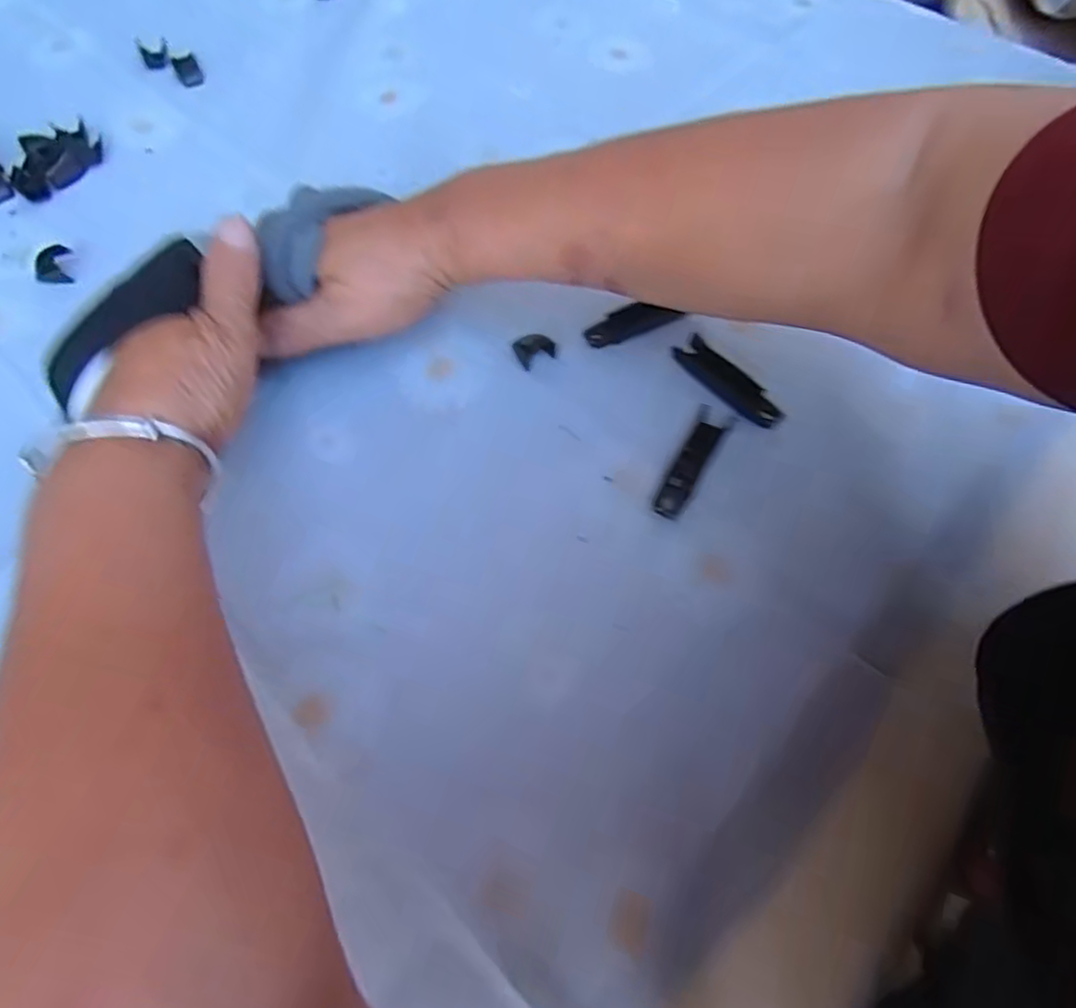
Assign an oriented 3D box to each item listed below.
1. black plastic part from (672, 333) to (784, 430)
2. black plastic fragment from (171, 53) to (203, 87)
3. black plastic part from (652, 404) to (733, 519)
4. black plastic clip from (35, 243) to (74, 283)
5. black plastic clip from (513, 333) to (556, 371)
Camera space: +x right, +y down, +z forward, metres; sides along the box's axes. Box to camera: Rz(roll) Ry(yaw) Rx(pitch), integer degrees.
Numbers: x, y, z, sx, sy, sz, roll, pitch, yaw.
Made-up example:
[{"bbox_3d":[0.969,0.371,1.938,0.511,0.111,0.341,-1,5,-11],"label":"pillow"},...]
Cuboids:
[{"bbox_3d":[0.098,-0.062,0.336,0.016,0.006,0.063,-38,69,-19],"label":"black plastic part"},{"bbox_3d":[-0.252,-0.312,0.475,0.017,0.006,0.033,-23,65,-13],"label":"black plastic fragment"},{"bbox_3d":[0.073,-0.020,0.315,0.015,0.004,0.065,29,65,13],"label":"black plastic part"},{"bbox_3d":[-0.279,-0.138,0.378,0.020,0.011,0.023,-9,62,-6],"label":"black plastic clip"},{"bbox_3d":[-0.001,-0.082,0.347,0.021,0.007,0.020,-9,62,-6],"label":"black plastic clip"}]

